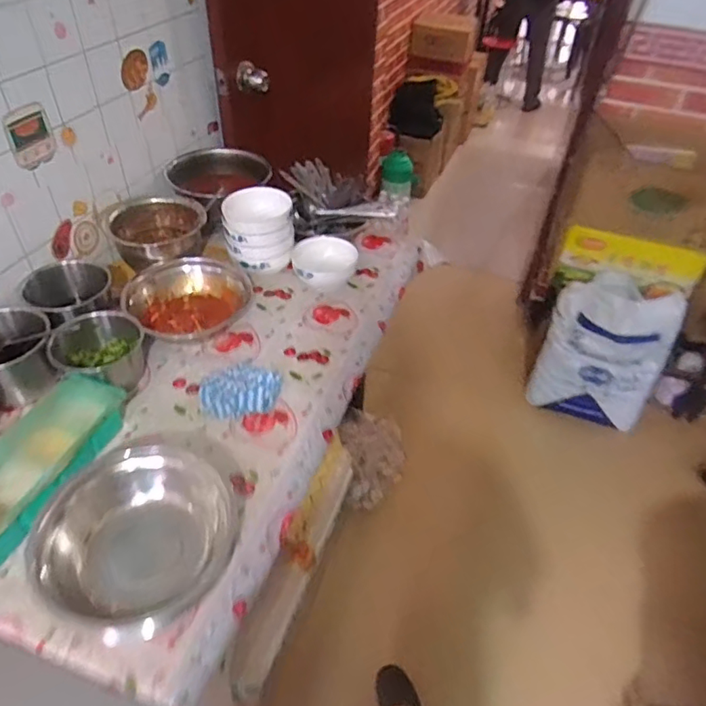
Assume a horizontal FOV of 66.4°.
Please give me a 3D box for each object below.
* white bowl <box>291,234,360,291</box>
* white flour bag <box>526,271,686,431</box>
[{"bbox_3d":[-0.062,-0.209,1.236,0.143,0.078,0.143,2,44,-2],"label":"white bowl"},{"bbox_3d":[0.814,0.001,1.759,0.364,0.492,0.168,25,48,21],"label":"white flour bag"}]

